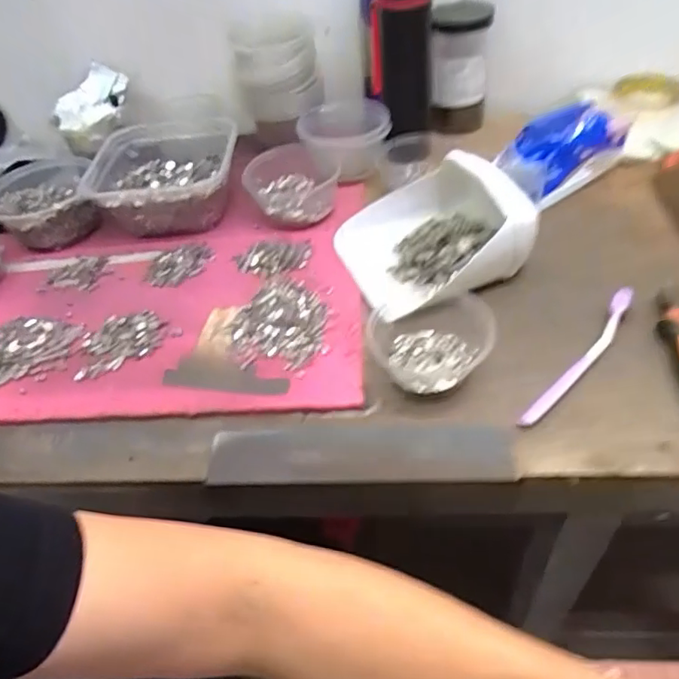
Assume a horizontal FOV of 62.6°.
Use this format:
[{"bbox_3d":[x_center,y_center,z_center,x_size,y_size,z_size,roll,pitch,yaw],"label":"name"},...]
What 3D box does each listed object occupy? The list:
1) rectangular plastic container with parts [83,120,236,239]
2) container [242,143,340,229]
[{"bbox_3d":[-0.229,-0.213,0.731,0.175,0.074,0.191,-5,44,1],"label":"rectangular plastic container with parts"},{"bbox_3d":[-0.057,-0.189,0.684,0.107,0.065,0.099,-3,44,3],"label":"container"}]

